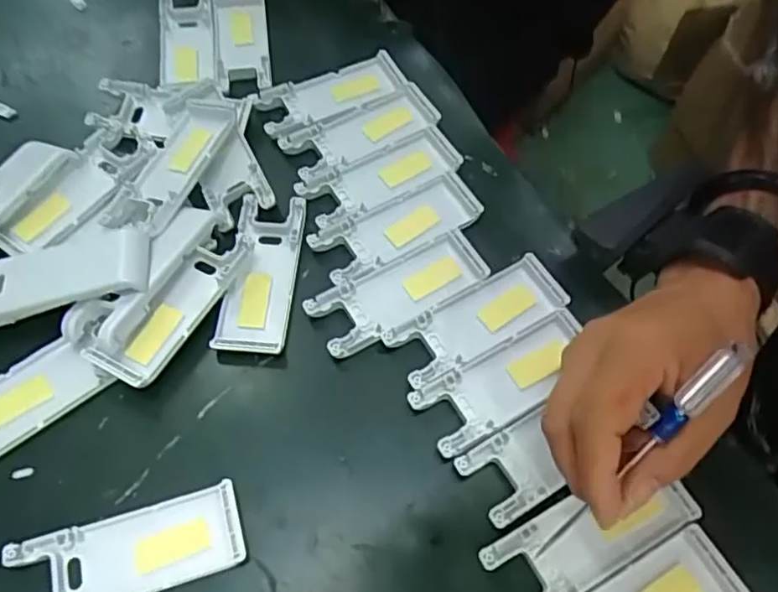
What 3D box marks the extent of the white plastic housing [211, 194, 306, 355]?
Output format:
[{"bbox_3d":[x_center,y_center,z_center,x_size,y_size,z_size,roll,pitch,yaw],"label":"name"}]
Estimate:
[{"bbox_3d":[-0.075,-0.013,0.379,0.039,0.012,0.101,4,59,1],"label":"white plastic housing"}]

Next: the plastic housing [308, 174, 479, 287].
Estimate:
[{"bbox_3d":[0.004,-0.044,0.395,0.102,0.006,0.041,-25,63,-16],"label":"plastic housing"}]

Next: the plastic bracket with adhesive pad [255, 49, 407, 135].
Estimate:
[{"bbox_3d":[-0.042,-0.144,0.452,0.101,0.010,0.042,-23,62,-15],"label":"plastic bracket with adhesive pad"}]

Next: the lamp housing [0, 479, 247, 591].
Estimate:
[{"bbox_3d":[-0.122,0.121,0.302,0.104,0.012,0.039,-15,60,-11],"label":"lamp housing"}]

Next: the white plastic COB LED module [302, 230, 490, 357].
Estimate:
[{"bbox_3d":[0.005,-0.004,0.375,0.103,0.007,0.040,-27,63,-17],"label":"white plastic COB LED module"}]

